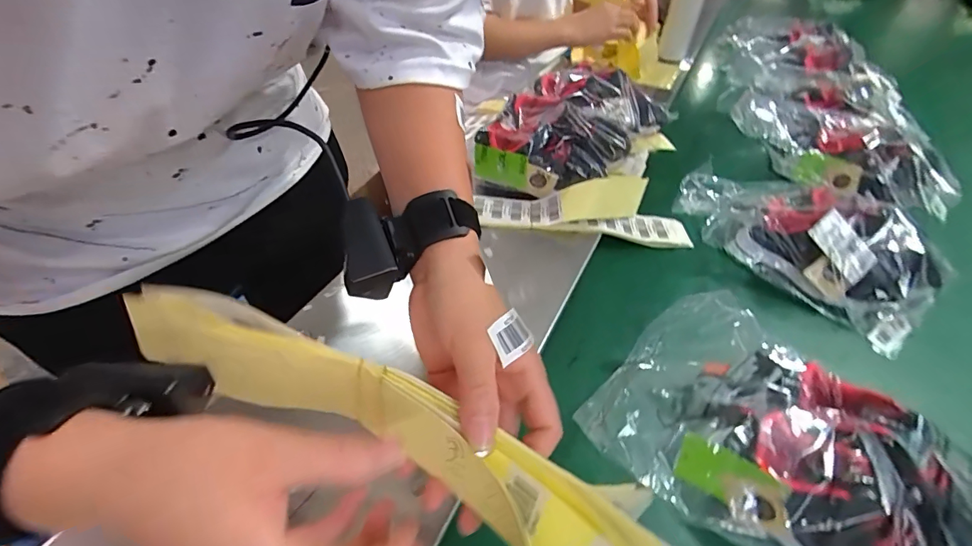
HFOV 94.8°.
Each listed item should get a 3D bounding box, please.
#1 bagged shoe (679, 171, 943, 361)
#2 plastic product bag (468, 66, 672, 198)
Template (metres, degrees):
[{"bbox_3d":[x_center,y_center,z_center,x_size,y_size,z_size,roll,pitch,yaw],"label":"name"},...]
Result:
[{"bbox_3d":[0.417,-0.060,0.603,0.173,0.095,0.313,-34,52,-28],"label":"bagged shoe"},{"bbox_3d":[0.138,-0.222,0.685,0.181,0.101,0.311,25,51,26],"label":"plastic product bag"}]

